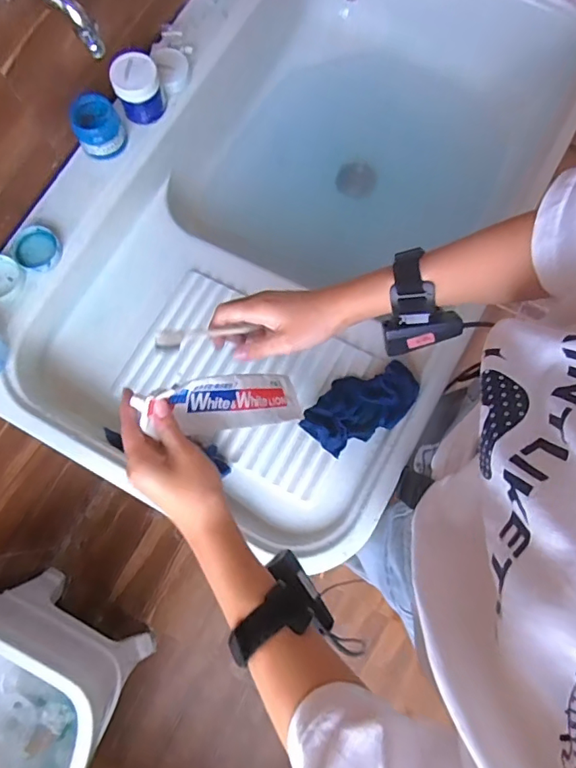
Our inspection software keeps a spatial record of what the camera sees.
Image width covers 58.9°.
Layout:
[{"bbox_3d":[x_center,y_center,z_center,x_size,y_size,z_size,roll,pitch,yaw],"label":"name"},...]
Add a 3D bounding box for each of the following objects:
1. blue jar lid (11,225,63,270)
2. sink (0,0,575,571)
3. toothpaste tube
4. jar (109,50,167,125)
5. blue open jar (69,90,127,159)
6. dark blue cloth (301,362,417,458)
[{"bbox_3d":[-0.308,-0.167,0.624,0.056,0.011,0.054,-2,77,-1],"label":"blue jar lid"},{"bbox_3d":[0.022,-0.251,0.796,0.558,0.319,0.907,28,79,6],"label":"sink"},{"bbox_3d":[-0.055,0.017,0.492,0.035,0.191,0.051,-24,74,39],"label":"toothpaste tube"},{"bbox_3d":[-0.189,-0.374,0.649,0.057,0.061,0.056,0,77,0],"label":"jar"},{"bbox_3d":[-0.236,-0.321,0.636,0.059,0.055,0.054,-21,78,-5],"label":"blue open jar"},{"bbox_3d":[0.083,0.024,0.592,0.135,0.047,0.084,-40,80,-9],"label":"dark blue cloth"}]

